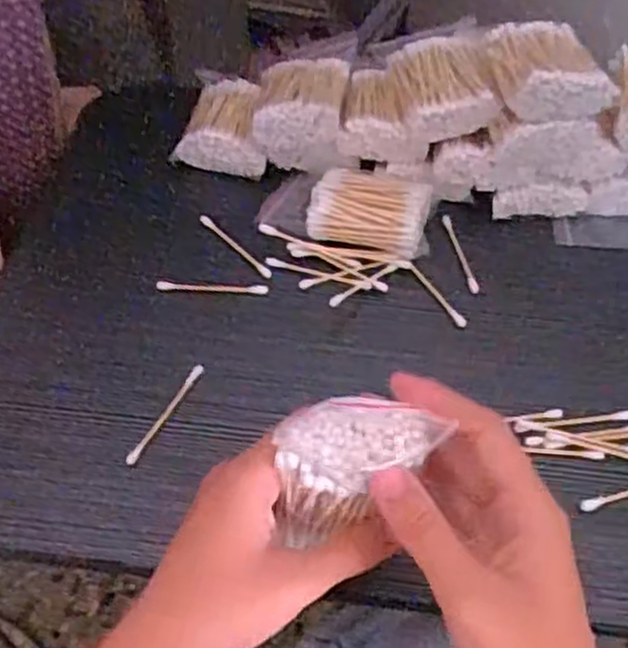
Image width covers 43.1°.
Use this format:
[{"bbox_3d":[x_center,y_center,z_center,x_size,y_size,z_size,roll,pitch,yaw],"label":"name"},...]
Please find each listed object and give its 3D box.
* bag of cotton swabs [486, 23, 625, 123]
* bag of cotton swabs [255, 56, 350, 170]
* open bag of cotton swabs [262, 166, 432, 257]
[{"bbox_3d":[0.144,-0.158,0.490,0.061,0.035,0.065,-8,53,-10],"label":"bag of cotton swabs"},{"bbox_3d":[-0.008,-0.153,0.543,0.059,0.035,0.078,7,52,2],"label":"bag of cotton swabs"},{"bbox_3d":[0.024,-0.080,0.528,0.107,0.030,0.060,12,52,5],"label":"open bag of cotton swabs"}]

